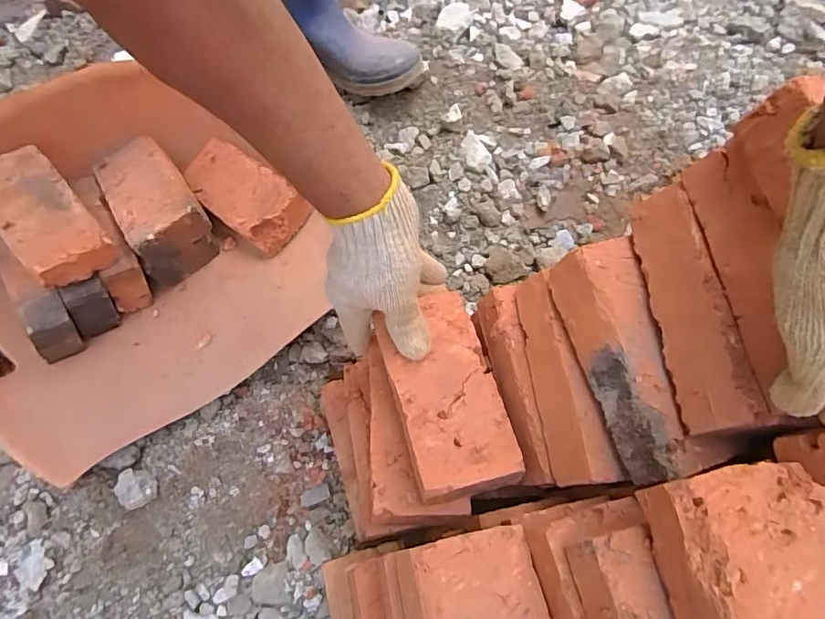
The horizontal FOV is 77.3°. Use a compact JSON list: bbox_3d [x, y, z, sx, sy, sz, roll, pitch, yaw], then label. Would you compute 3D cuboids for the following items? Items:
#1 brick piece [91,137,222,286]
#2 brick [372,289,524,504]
[{"bbox_3d":[-0.302,-0.119,0.607,0.082,0.103,0.157,-31,67,-16],"label":"brick piece"},{"bbox_3d":[0.024,0.066,0.415,0.077,0.041,0.156,-15,63,-8],"label":"brick"}]

